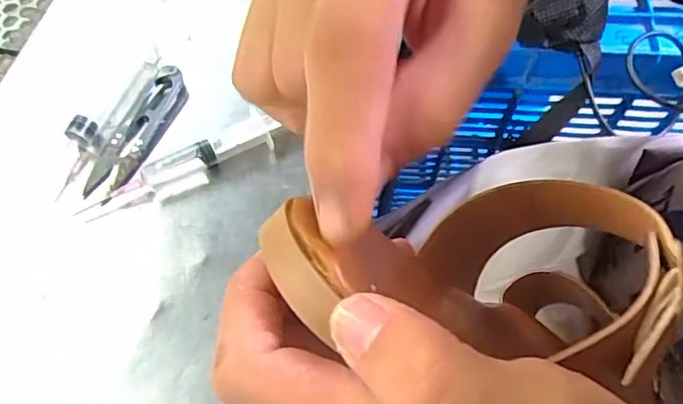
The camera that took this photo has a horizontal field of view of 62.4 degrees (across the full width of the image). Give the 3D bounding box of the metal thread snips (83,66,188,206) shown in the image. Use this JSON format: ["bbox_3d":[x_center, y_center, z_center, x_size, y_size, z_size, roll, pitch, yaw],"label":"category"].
[{"bbox_3d":[-0.129,-0.044,0.355,0.026,0.016,0.097,17,62,8],"label":"metal thread snips"}]

